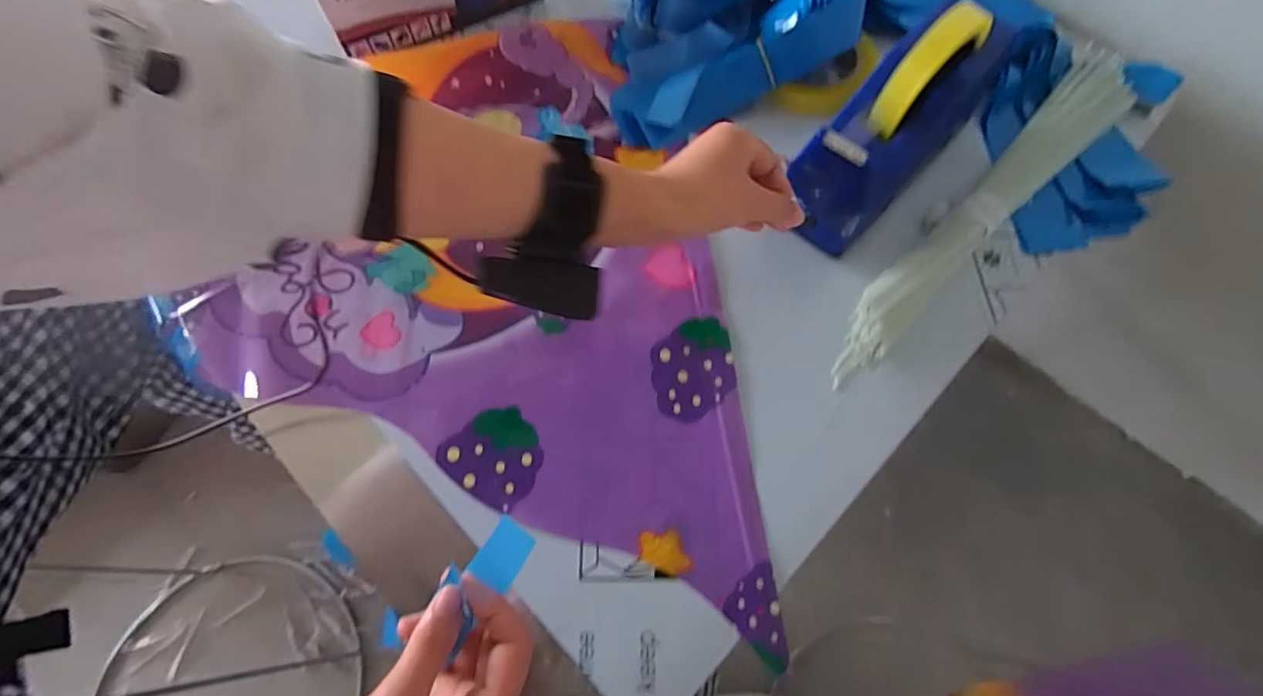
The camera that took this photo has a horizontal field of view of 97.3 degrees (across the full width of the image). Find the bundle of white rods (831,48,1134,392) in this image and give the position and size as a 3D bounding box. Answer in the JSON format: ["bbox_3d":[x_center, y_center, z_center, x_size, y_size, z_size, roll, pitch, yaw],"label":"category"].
[{"bbox_3d":[0.299,-0.123,0.457,0.423,0.029,0.051,-42,76,-17],"label":"bundle of white rods"}]

